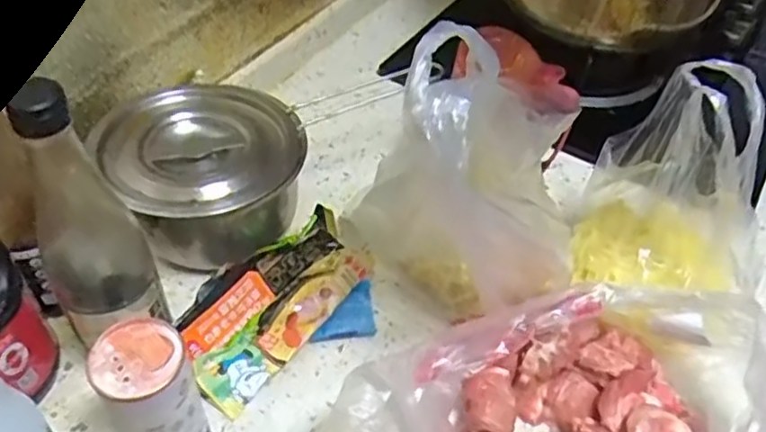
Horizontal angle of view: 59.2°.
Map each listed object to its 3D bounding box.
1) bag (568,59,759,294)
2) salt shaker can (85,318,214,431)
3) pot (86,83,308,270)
[{"bbox_3d":[0.236,-0.016,0.548,0.126,0.219,0.105,22,50,16],"label":"bag"},{"bbox_3d":[-0.144,0.128,0.437,0.052,0.138,0.050,2,47,-2],"label":"salt shaker can"},{"bbox_3d":[-0.147,-0.024,0.590,0.162,0.122,0.138,-20,51,-21],"label":"pot"}]

